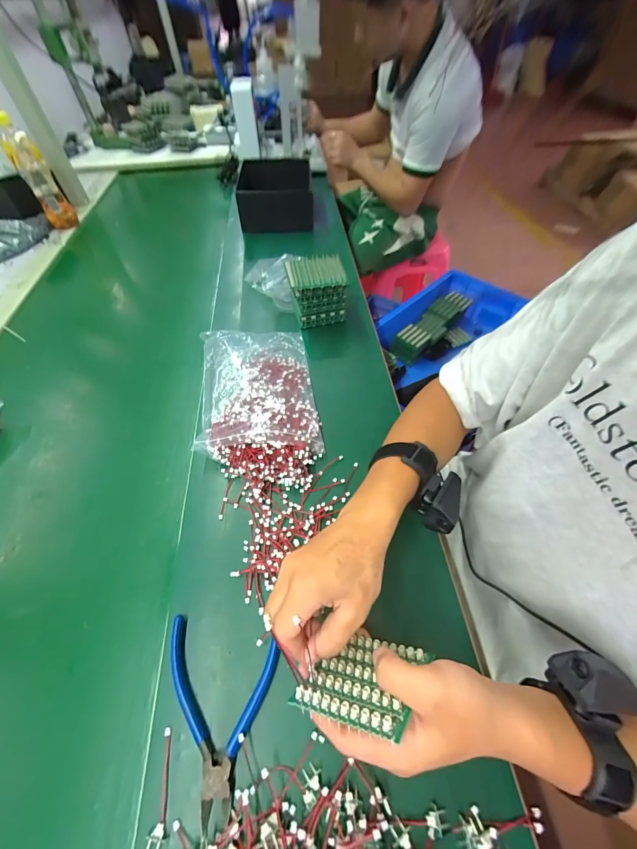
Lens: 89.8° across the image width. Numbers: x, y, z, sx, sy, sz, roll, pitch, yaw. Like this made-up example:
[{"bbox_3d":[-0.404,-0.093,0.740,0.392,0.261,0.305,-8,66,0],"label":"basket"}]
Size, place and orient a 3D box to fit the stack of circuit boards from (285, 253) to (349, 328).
[{"bbox_3d":[-0.001,-0.237,0.561,0.097,0.092,0.078,-5,55,-3],"label":"stack of circuit boards"}]

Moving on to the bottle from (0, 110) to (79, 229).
[{"bbox_3d":[-0.672,-0.594,0.765,0.066,0.206,0.071,-31,60,-19],"label":"bottle"}]

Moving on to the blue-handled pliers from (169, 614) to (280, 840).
[{"bbox_3d":[-0.097,0.248,0.277,0.101,0.015,0.122,6,56,7],"label":"blue-handled pliers"}]

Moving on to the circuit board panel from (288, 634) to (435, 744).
[{"bbox_3d":[0.034,0.189,0.243,0.078,0.082,0.006,-10,86,31],"label":"circuit board panel"}]

